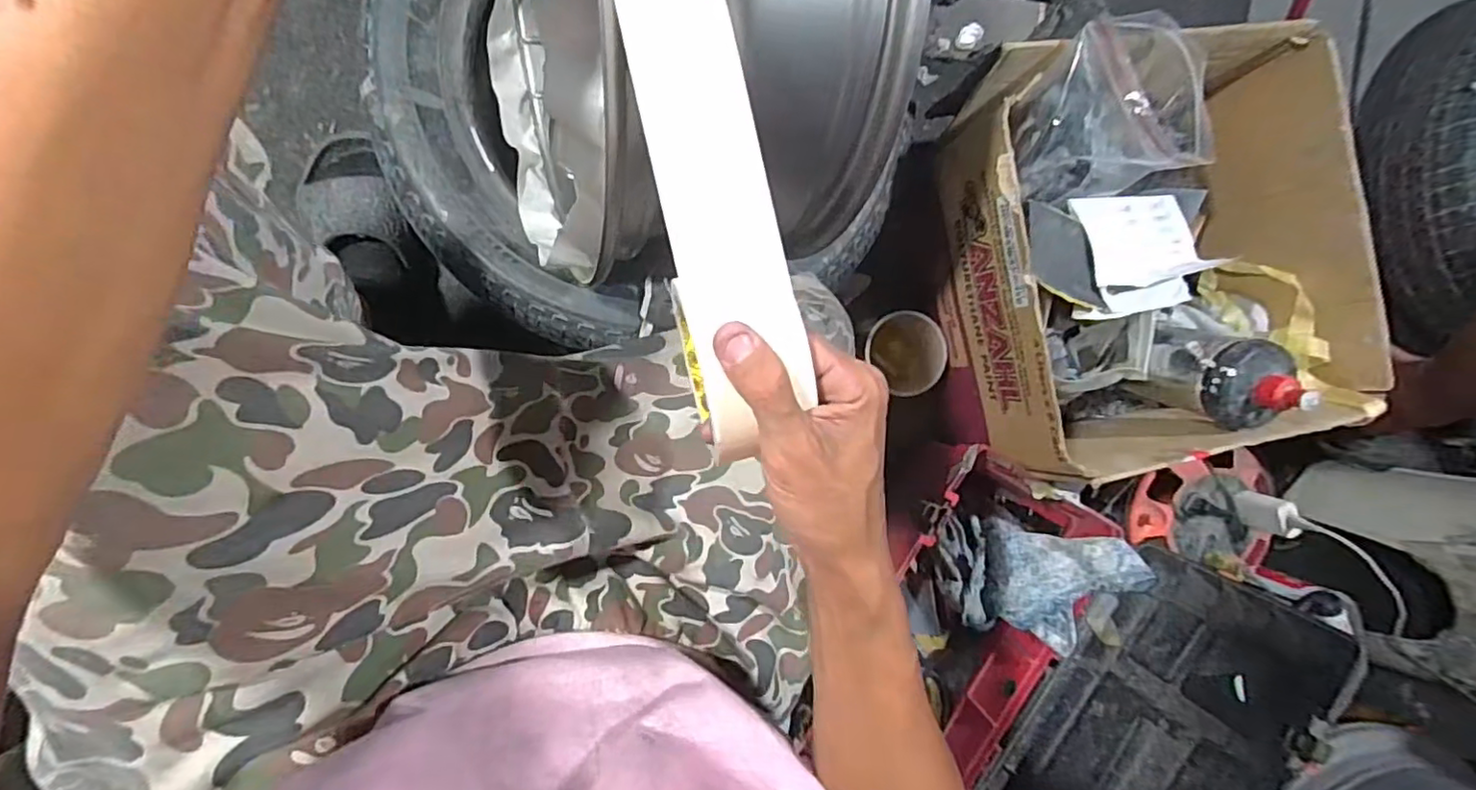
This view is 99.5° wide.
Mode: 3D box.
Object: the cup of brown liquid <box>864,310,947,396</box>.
[{"bbox_3d":[0.188,-0.050,0.755,0.097,0.118,0.091,0,91,-9],"label":"cup of brown liquid"}]

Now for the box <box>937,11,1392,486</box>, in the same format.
[{"bbox_3d":[0.394,-0.137,0.631,0.332,0.203,0.377,-12,93,-9],"label":"box"}]

